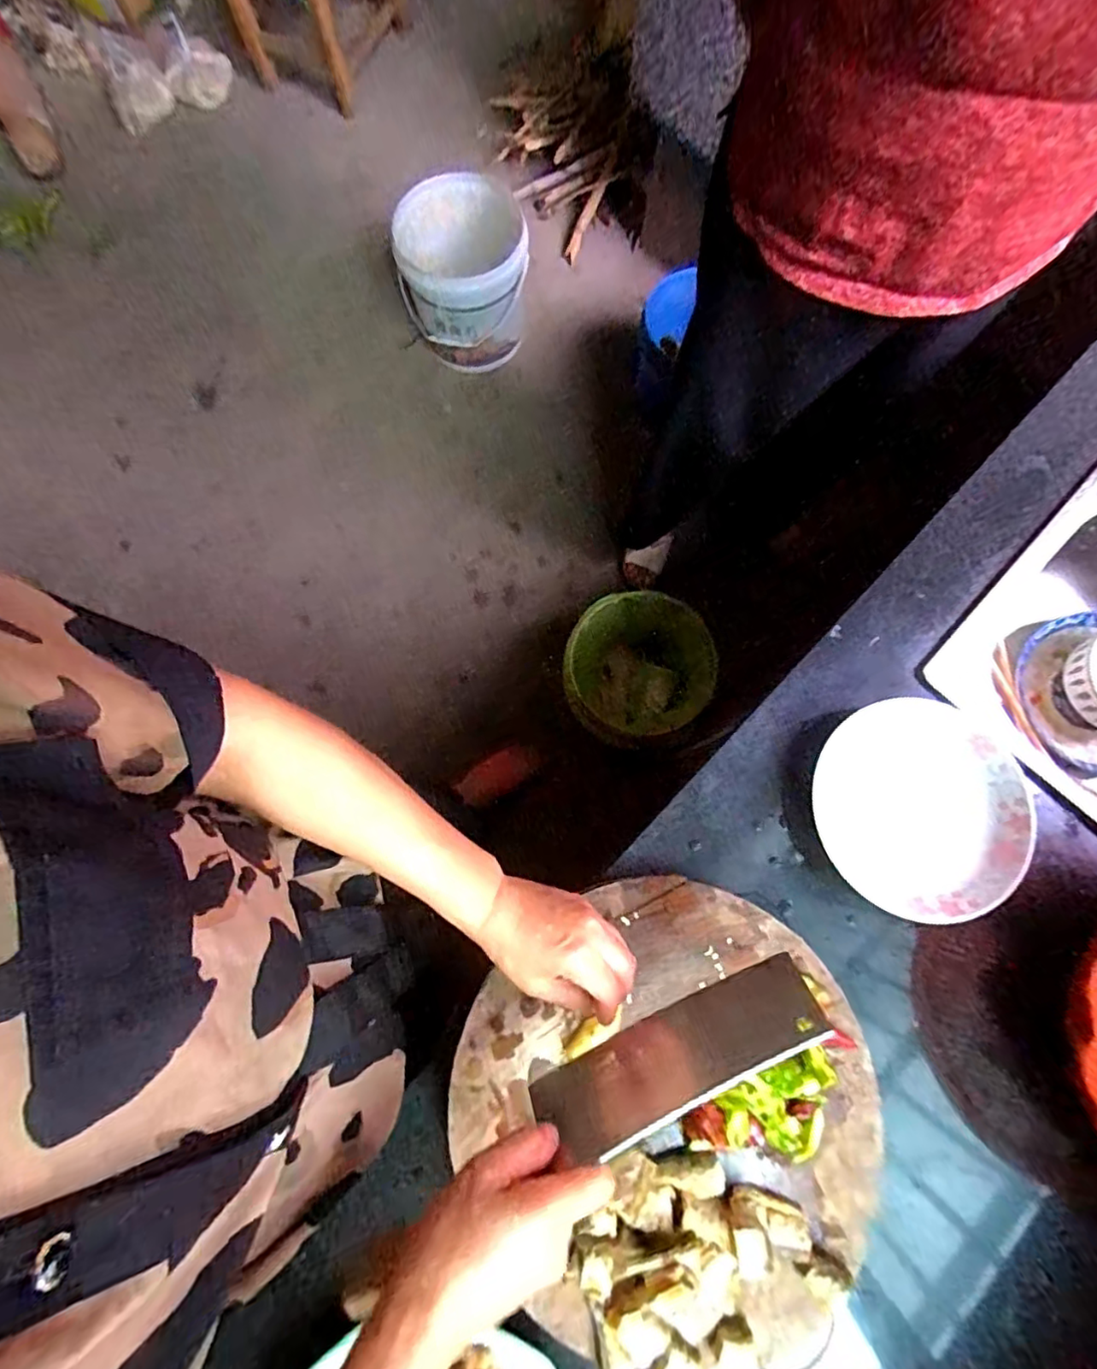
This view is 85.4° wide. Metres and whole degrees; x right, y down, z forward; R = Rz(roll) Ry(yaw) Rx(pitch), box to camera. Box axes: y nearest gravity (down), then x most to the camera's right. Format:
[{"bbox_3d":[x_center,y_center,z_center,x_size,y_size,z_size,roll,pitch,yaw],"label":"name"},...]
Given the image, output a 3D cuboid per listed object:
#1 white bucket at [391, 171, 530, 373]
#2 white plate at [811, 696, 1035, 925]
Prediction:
[{"bbox_3d":[-0.190,-0.922,1.346,0.276,0.268,0.264,0,78,0],"label":"white bucket"},{"bbox_3d":[0.305,0.101,0.496,0.166,0.031,0.168,0,78,0],"label":"white plate"}]

